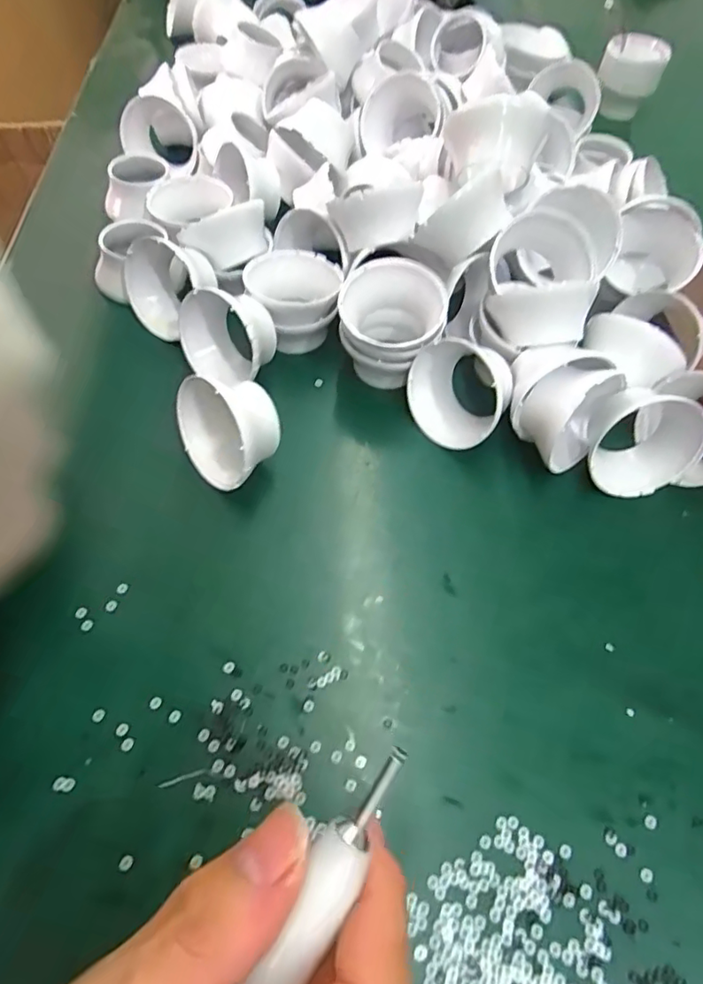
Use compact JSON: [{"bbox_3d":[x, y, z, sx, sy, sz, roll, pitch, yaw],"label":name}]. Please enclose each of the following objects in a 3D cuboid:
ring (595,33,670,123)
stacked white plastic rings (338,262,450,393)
[{"bbox_3d":[0.256,-0.382,0.519,0.054,0.062,0.054,21,59,9],"label":"ring"},{"bbox_3d":[0.021,-0.085,0.298,0.054,0.053,0.047,6,58,2],"label":"stacked white plastic rings"}]

